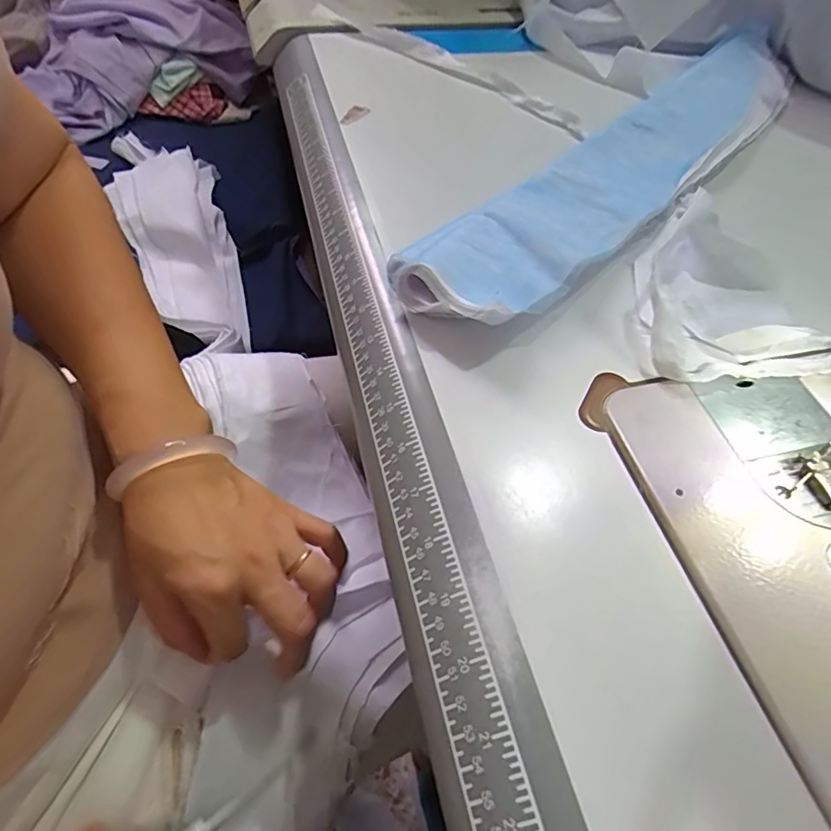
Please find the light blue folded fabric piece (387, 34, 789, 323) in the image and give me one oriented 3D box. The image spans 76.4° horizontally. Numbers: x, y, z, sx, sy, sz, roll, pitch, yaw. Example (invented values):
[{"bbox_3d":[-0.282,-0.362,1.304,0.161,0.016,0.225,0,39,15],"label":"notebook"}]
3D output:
[{"bbox_3d":[0.173,-0.197,0.402,0.091,0.032,0.486,38,60,22],"label":"light blue folded fabric piece"}]

